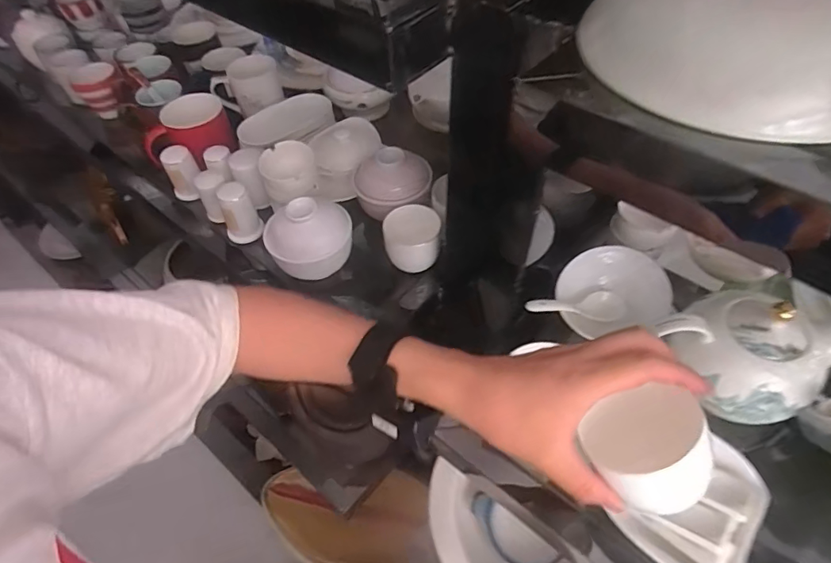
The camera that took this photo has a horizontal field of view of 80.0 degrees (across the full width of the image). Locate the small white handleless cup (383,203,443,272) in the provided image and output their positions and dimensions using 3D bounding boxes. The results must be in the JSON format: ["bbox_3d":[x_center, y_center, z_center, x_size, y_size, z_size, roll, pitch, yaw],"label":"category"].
[{"bbox_3d":[-0.006,-0.058,0.632,0.072,0.059,0.067,-2,53,2],"label":"small white handleless cup"}]

